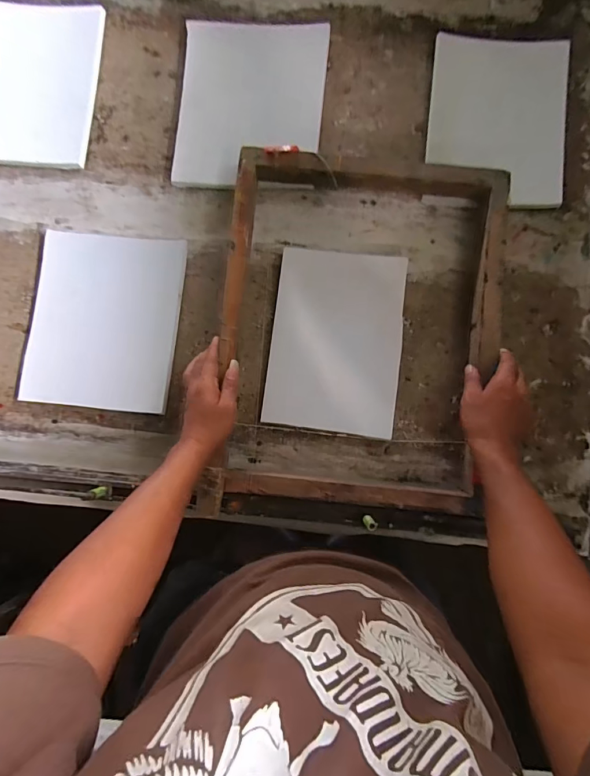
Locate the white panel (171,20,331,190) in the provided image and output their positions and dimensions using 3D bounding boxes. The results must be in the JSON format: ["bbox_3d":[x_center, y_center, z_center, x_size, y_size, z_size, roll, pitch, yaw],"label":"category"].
[{"bbox_3d":[-0.070,-0.445,0.652,0.224,0.028,0.261,5,96,-3],"label":"white panel"}]

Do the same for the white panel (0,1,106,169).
[{"bbox_3d":[-0.437,-0.497,0.673,0.211,0.023,0.268,7,85,-2],"label":"white panel"}]

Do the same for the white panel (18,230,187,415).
[{"bbox_3d":[-0.297,-0.106,0.646,0.224,0.015,0.271,7,85,-2],"label":"white panel"}]

